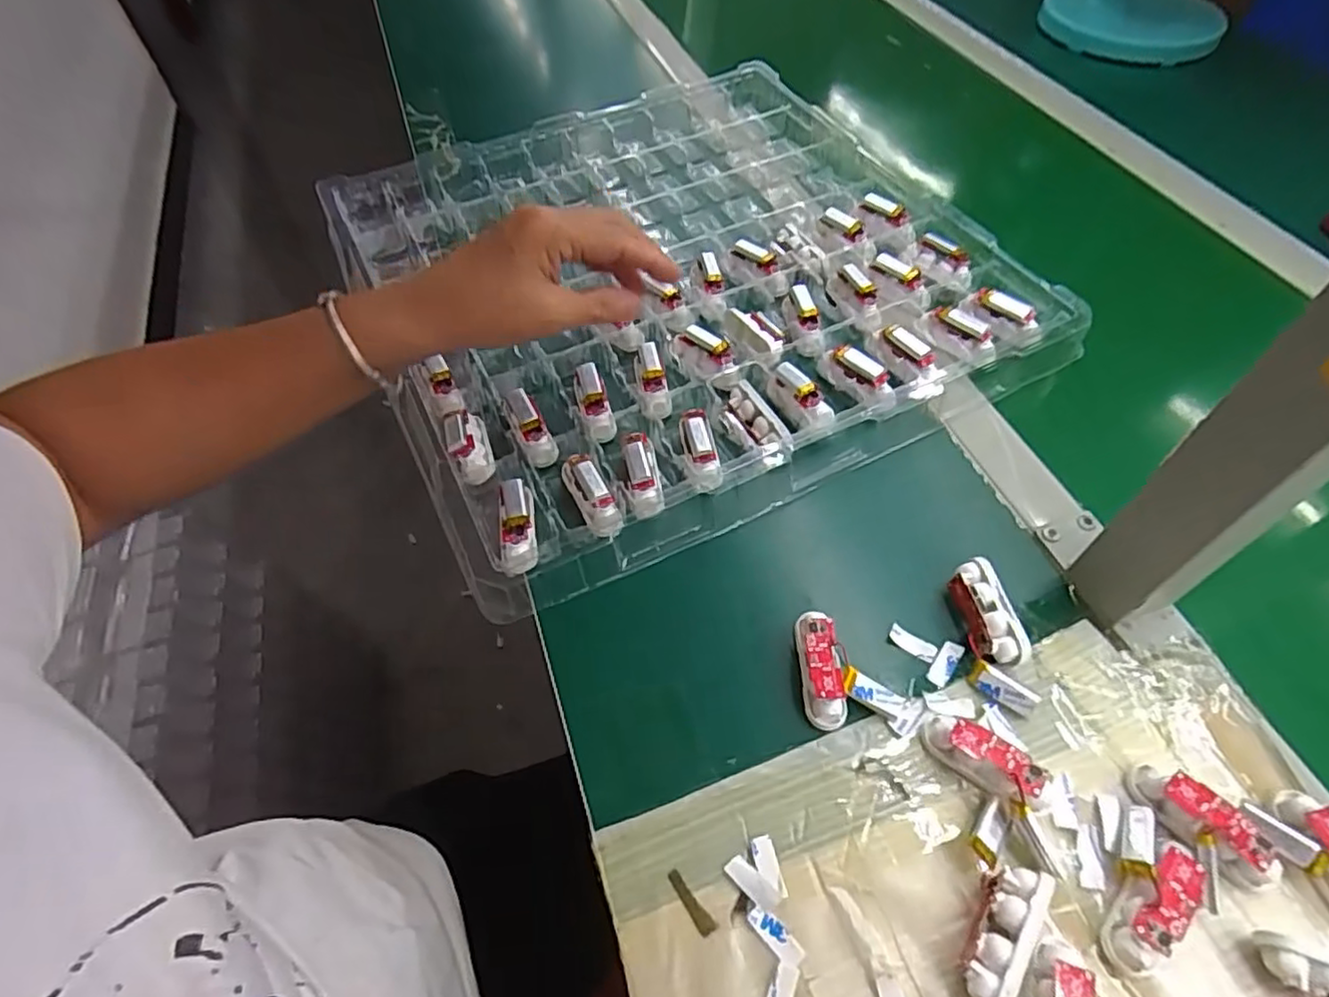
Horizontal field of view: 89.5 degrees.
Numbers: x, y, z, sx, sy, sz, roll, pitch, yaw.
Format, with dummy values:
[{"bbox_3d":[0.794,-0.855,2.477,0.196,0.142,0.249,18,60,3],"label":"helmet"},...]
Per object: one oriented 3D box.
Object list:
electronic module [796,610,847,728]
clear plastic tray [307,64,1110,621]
[{"bbox_3d":[0.084,0.091,0.359,0.023,0.024,0.059,-1,55,0],"label":"electronic module"},{"bbox_3d":[0.003,-0.192,0.551,0.474,0.036,0.480,-22,58,-14],"label":"clear plastic tray"}]

